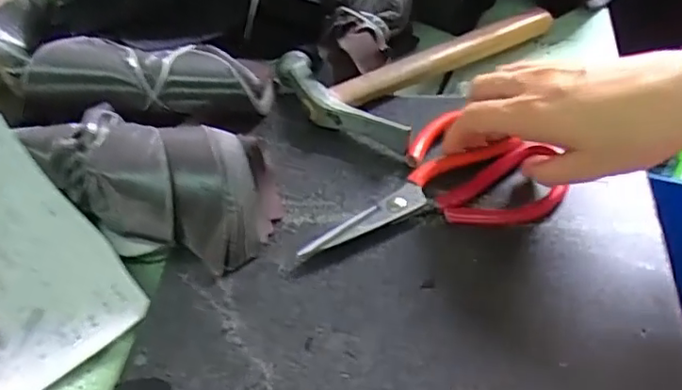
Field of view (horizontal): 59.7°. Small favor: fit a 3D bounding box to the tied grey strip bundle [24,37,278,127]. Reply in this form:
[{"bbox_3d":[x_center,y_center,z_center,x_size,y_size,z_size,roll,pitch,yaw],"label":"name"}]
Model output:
[{"bbox_3d":[-0.142,-0.088,0.452,0.181,0.048,0.057,0,47,-12],"label":"tied grey strip bundle"}]

